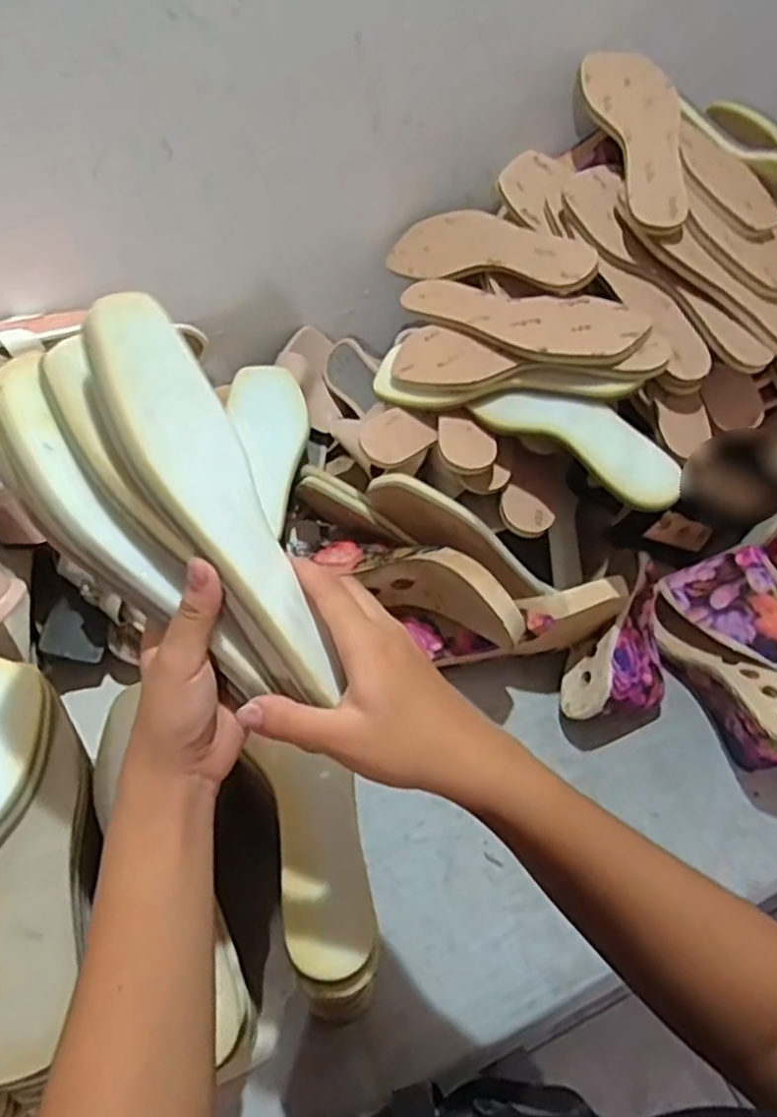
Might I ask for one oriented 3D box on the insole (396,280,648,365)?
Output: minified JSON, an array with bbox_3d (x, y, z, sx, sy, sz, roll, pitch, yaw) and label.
[{"bbox_3d":[0.112,-0.219,0.657,0.238,0.024,0.079,26,53,32],"label":"insole"}]

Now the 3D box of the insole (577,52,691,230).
[{"bbox_3d":[0.235,-0.391,0.669,0.078,0.017,0.229,-2,67,-5],"label":"insole"}]

